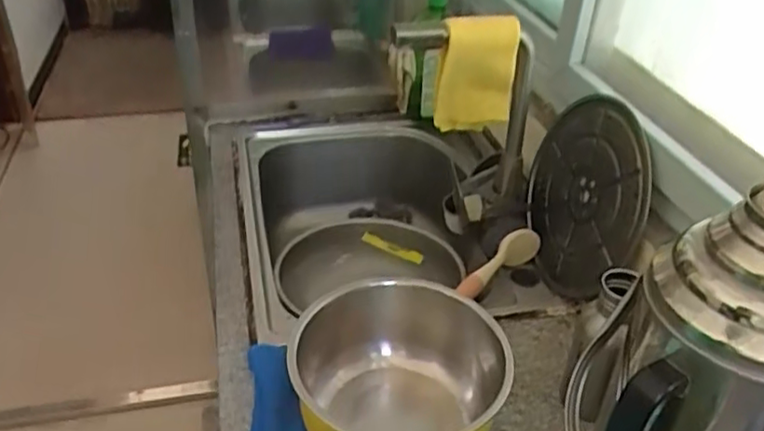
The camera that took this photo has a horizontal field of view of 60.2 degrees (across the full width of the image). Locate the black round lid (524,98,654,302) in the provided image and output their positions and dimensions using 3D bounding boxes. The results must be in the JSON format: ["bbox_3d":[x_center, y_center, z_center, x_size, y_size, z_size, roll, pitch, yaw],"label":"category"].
[{"bbox_3d":[0.264,-0.020,0.854,0.030,0.253,0.213,3,13,-18],"label":"black round lid"}]

